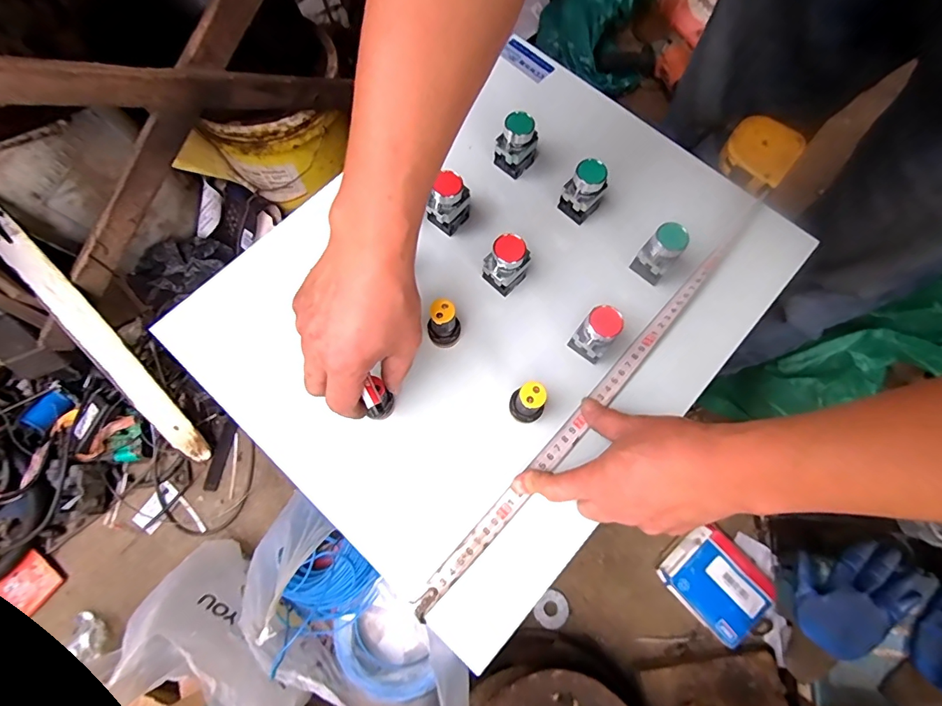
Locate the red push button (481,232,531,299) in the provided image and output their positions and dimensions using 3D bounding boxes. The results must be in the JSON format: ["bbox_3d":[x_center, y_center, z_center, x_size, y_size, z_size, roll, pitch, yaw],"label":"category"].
[{"bbox_3d":[0.030,-0.078,0.412,0.030,0.061,0.032,-41,75,-13],"label":"red push button"}]

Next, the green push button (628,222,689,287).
[{"bbox_3d":[0.168,-0.088,0.416,0.030,0.060,0.026,42,75,13],"label":"green push button"}]

